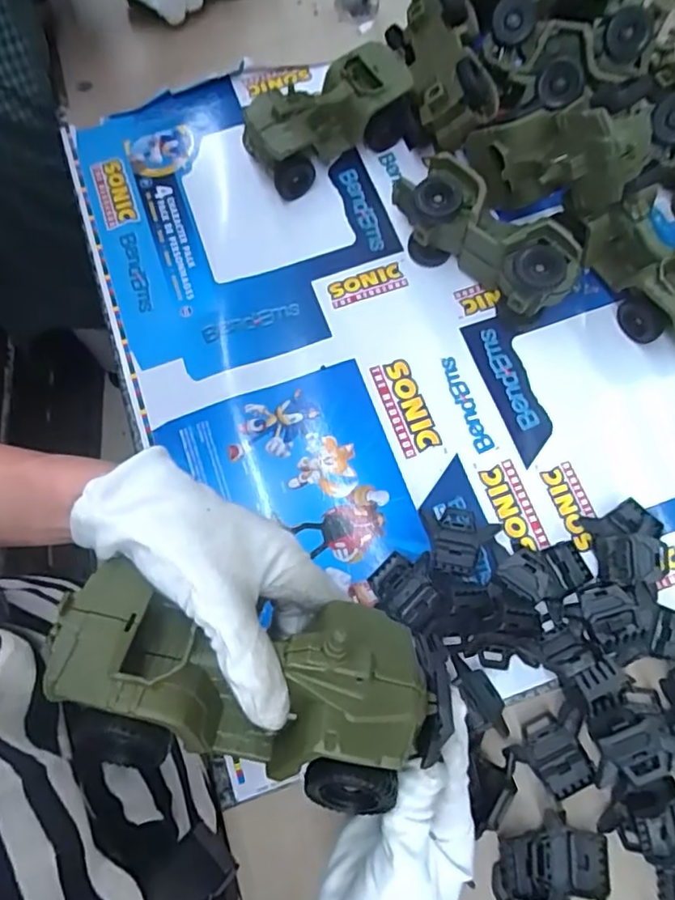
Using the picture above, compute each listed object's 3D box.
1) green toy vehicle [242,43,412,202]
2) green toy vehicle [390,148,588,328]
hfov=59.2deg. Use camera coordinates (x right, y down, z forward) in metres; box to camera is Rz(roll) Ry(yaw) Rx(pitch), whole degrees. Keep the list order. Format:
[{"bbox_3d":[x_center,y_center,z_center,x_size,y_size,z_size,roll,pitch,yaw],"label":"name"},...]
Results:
[{"bbox_3d":[-0.008,-0.342,0.624,0.179,0.079,0.085,-28,72,-8],"label":"green toy vehicle"},{"bbox_3d":[0.136,-0.200,0.568,0.186,0.082,0.066,41,77,14],"label":"green toy vehicle"}]

